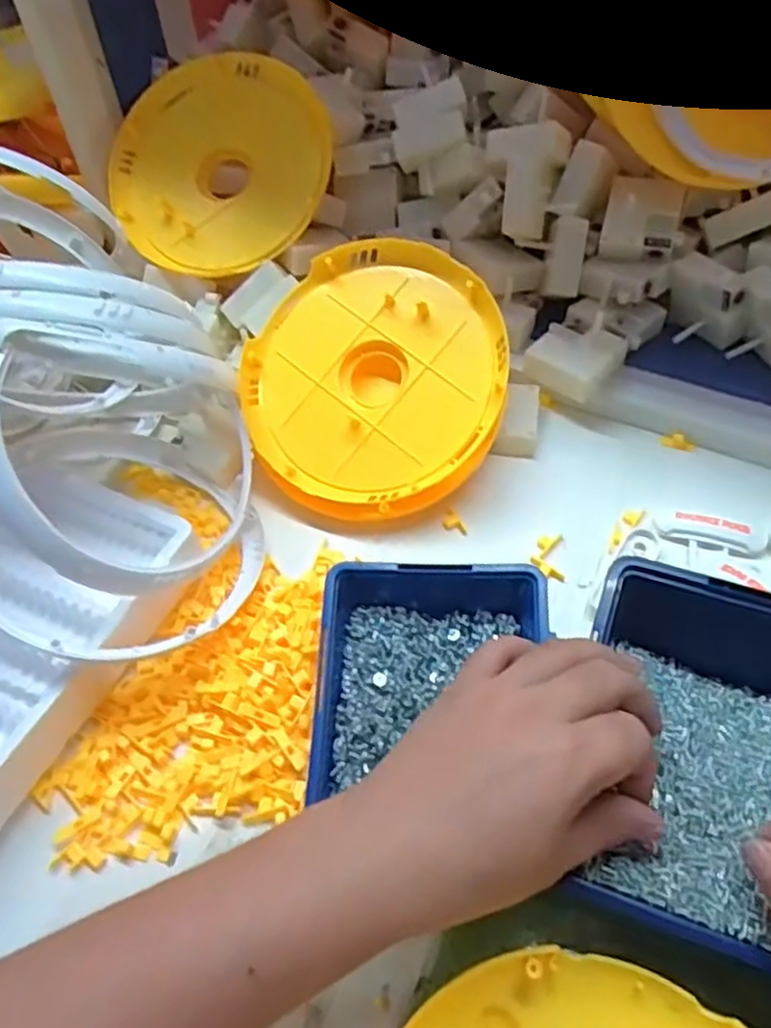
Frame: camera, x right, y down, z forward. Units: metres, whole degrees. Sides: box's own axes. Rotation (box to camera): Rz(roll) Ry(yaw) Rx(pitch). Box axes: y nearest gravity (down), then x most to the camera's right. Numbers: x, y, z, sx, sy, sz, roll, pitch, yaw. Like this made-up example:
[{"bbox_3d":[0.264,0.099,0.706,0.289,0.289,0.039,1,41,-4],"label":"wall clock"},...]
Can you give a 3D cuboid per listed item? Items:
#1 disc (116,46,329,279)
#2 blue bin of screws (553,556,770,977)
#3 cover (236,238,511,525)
[{"bbox_3d":[-0.132,-0.291,0.588,0.177,0.023,0.197,22,90,9],"label":"disc"},{"bbox_3d":[0.164,0.113,0.348,0.134,0.063,0.172,14,56,15],"label":"blue bin of screws"},{"bbox_3d":[-0.009,-0.093,0.500,0.183,0.021,0.186,-2,80,13],"label":"cover"}]

